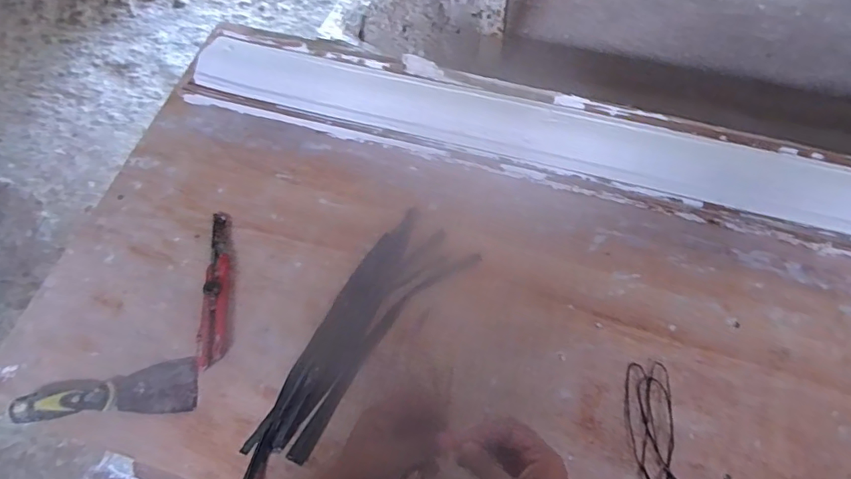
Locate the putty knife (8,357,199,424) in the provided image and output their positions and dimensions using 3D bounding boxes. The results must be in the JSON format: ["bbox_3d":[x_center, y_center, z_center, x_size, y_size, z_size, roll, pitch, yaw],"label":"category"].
[{"bbox_3d":[-0.345,0.167,0.555,0.182,0.025,0.055,-7,65,-2],"label":"putty knife"}]

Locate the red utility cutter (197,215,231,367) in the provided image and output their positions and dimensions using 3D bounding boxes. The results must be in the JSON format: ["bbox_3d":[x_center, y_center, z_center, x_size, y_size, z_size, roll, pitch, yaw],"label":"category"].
[{"bbox_3d":[-0.250,0.054,0.610,0.033,0.012,0.189,-4,65,-1],"label":"red utility cutter"}]

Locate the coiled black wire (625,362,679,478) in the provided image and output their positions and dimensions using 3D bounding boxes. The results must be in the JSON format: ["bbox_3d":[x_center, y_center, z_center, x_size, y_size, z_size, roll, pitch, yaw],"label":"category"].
[{"bbox_3d":[0.240,0.197,0.543,0.047,0.006,0.129,3,65,3],"label":"coiled black wire"}]

